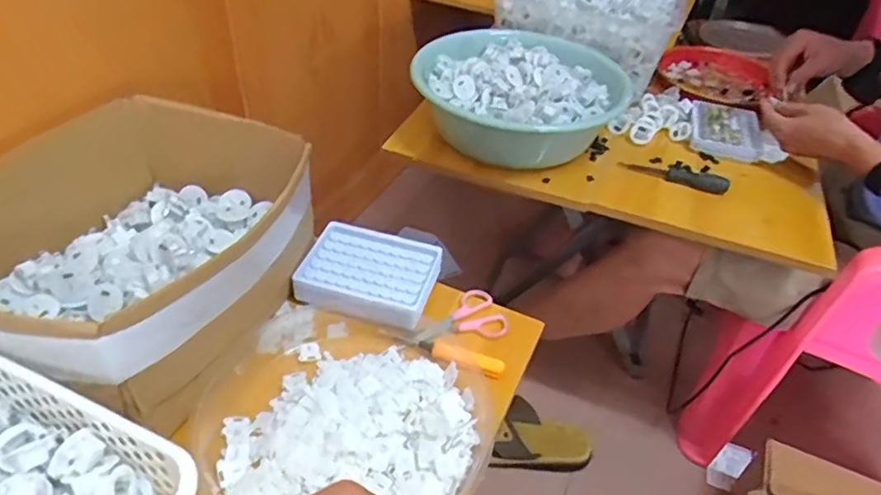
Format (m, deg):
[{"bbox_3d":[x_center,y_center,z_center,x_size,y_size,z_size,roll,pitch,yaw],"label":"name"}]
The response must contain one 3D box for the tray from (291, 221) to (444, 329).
[{"bbox_3d":[-0.074,0.025,0.623,0.136,0.025,0.104,16,43,11],"label":"tray"}]

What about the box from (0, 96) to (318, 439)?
[{"bbox_3d":[-0.283,-0.006,0.541,0.276,0.129,0.293,17,43,13],"label":"box"}]

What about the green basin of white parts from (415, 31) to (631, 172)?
[{"bbox_3d":[0.117,-0.213,0.859,0.300,0.096,0.259,-14,45,-21],"label":"green basin of white parts"}]

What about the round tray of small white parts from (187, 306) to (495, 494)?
[{"bbox_3d":[-0.083,0.142,0.509,0.241,0.027,0.206,17,43,12],"label":"round tray of small white parts"}]

